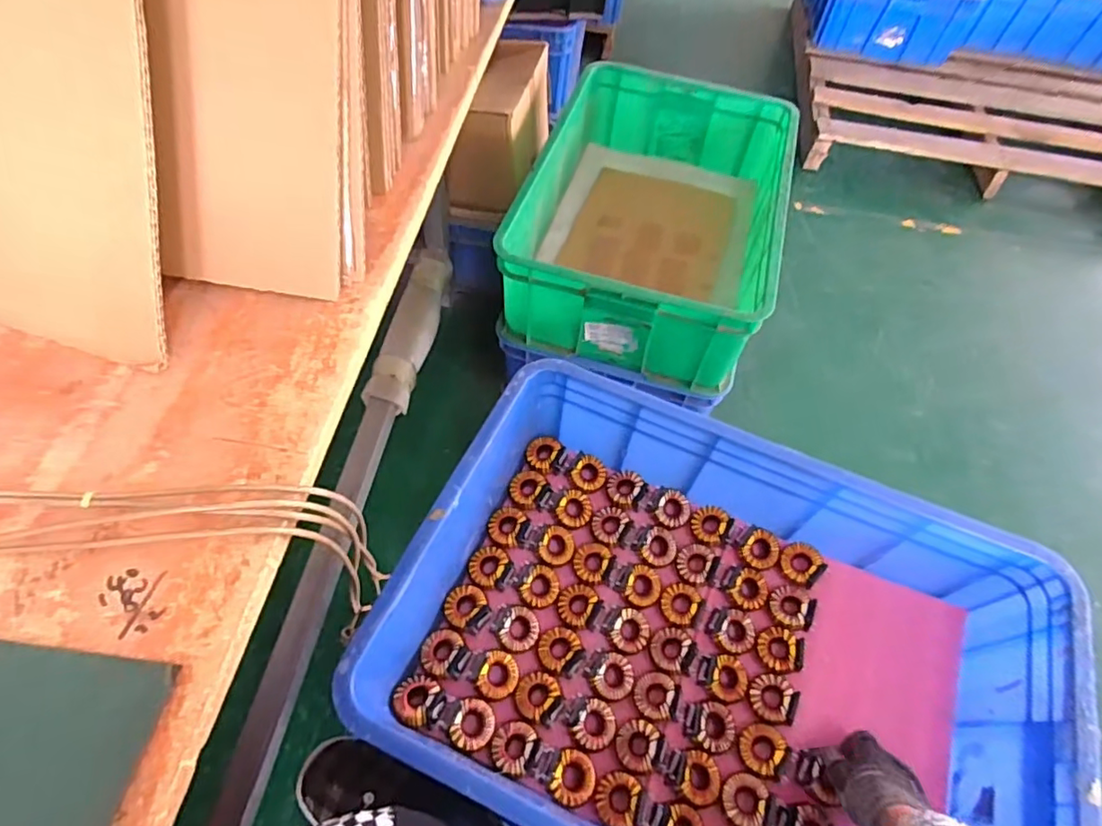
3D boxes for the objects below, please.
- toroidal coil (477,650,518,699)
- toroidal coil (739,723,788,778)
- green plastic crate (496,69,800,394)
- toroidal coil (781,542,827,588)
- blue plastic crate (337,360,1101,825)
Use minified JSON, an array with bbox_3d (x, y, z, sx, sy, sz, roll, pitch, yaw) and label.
[{"bbox_3d":[-0.056,0.284,0.634,0.041,0.014,0.047,22,60,10],"label":"toroidal coil"},{"bbox_3d":[0.220,0.349,0.607,0.043,0.019,0.047,1,59,-2],"label":"toroidal coil"},{"bbox_3d":[0.184,-0.357,1.066,0.411,0.204,0.592,16,60,7],"label":"green plastic crate"},{"bbox_3d":[0.307,0.180,0.710,0.048,0.020,0.049,1,59,-2],"label":"toroidal coil"},{"bbox_3d":[0.159,0.232,0.596,0.592,0.158,0.407,23,61,11],"label":"blue plastic crate"}]

